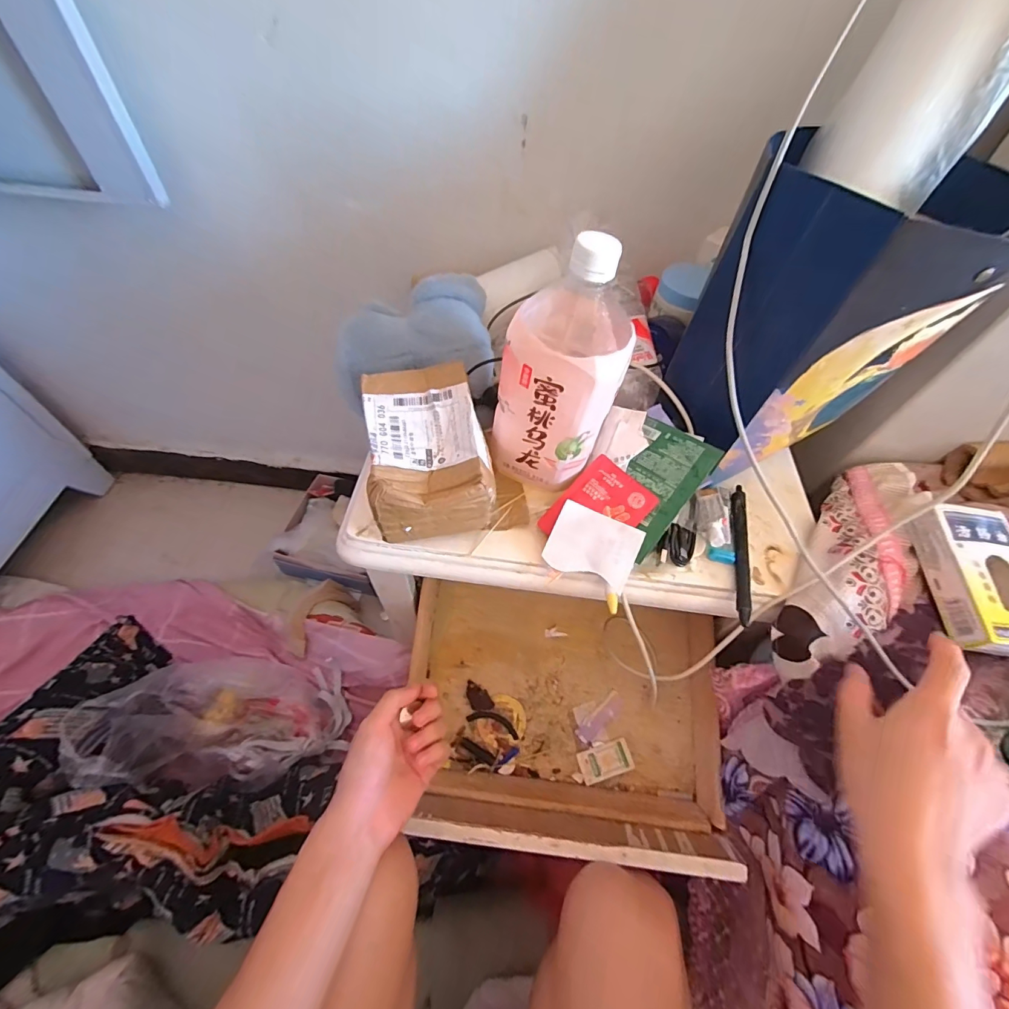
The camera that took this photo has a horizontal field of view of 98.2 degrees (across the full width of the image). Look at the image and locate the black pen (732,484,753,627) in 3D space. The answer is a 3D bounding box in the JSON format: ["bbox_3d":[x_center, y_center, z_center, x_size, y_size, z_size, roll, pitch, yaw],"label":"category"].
[{"bbox_3d":[0.213,0.037,0.391,0.015,0.010,0.142,14,56,5],"label":"black pen"}]

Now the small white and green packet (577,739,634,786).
[{"bbox_3d":[0.115,0.291,0.495,0.058,0.004,0.032,-16,63,-4],"label":"small white and green packet"}]

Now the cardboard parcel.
[{"bbox_3d":[-0.064,-0.046,0.375,0.098,0.071,0.131,-6,56,-9],"label":"cardboard parcel"}]

